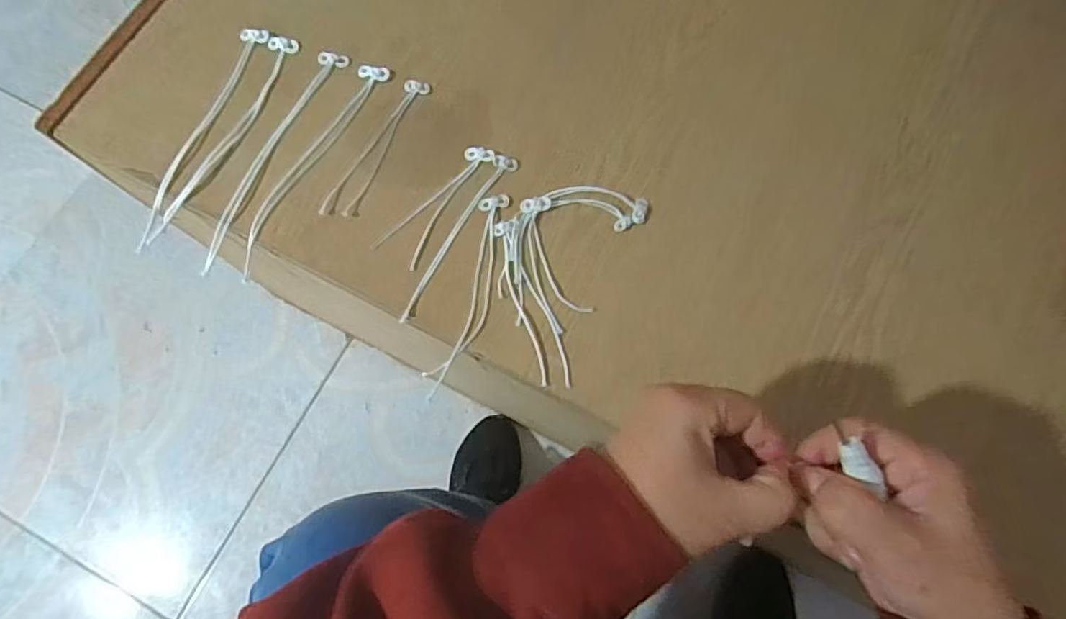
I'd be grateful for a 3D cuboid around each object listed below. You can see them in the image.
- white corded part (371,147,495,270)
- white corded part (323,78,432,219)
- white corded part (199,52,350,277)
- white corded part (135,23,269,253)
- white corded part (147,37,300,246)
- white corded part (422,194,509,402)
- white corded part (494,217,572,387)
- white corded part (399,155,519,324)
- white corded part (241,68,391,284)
[{"bbox_3d":[-0.072,-0.082,0.428,0.035,0.004,0.110,33,77,9],"label":"white corded part"},{"bbox_3d":[-0.120,-0.125,0.441,0.024,0.006,0.130,27,76,8],"label":"white corded part"},{"bbox_3d":[-0.204,-0.120,0.442,0.021,0.005,0.201,26,76,8],"label":"white corded part"},{"bbox_3d":[-0.263,-0.139,0.449,0.023,0.009,0.199,20,75,6],"label":"white corded part"},{"bbox_3d":[-0.240,-0.135,0.446,0.024,0.008,0.193,25,76,7],"label":"white corded part"},{"bbox_3d":[-0.044,-0.012,0.408,0.030,0.004,0.155,15,75,5],"label":"white corded part"},{"bbox_3d":[-0.002,-0.006,0.405,0.023,0.004,0.126,-18,75,-4],"label":"white corded part"},{"bbox_3d":[-0.055,-0.055,0.421,0.015,0.006,0.147,30,77,9],"label":"white corded part"},{"bbox_3d":[-0.172,-0.112,0.439,0.029,0.004,0.193,30,77,9],"label":"white corded part"}]

